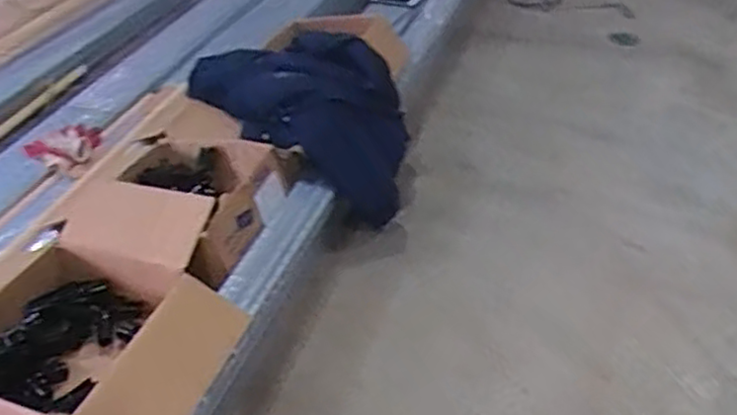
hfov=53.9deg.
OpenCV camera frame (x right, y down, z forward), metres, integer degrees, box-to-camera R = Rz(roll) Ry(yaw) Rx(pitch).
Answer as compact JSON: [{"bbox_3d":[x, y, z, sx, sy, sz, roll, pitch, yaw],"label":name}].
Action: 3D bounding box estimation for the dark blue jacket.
[{"bbox_3d":[-0.164,-0.197,1.787,0.496,0.349,0.444,-5,36,-4],"label":"dark blue jacket"}]

